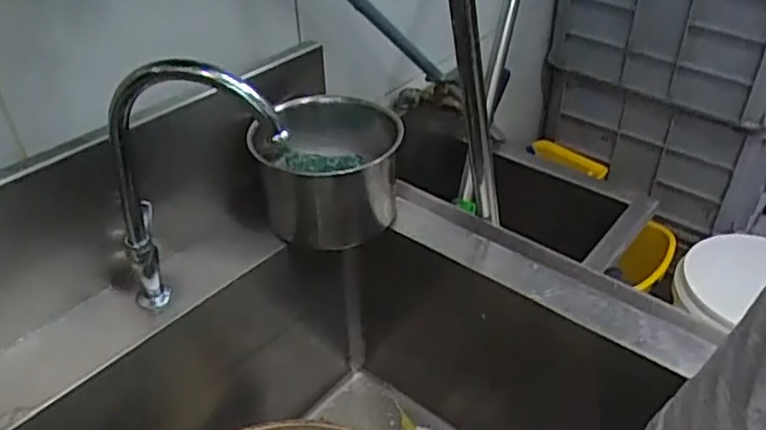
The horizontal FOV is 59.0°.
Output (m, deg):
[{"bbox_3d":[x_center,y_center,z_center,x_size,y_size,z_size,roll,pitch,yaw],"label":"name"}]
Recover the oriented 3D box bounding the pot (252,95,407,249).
[{"bbox_3d":[-0.061,-0.048,0.820,0.173,0.134,0.159,-1,38,1],"label":"pot"}]

